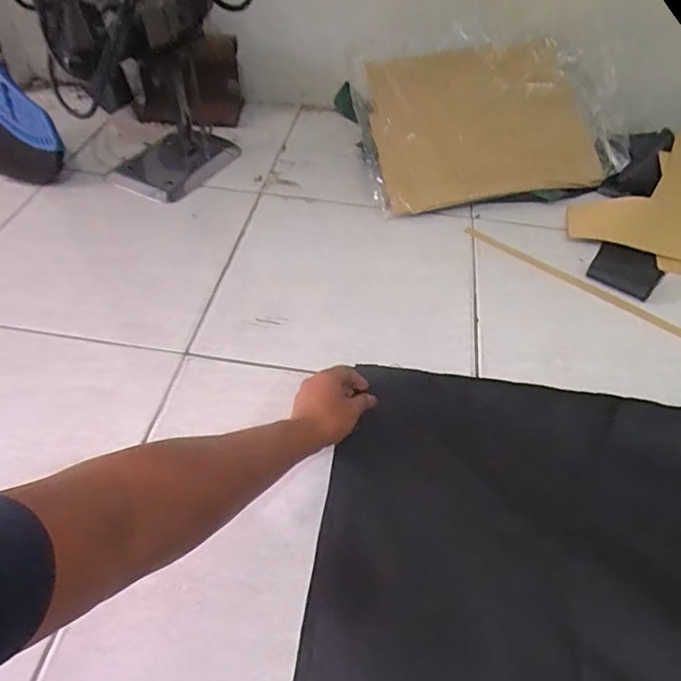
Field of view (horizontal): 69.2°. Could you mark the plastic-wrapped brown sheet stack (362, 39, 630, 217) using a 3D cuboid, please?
[{"bbox_3d":[0.277,-0.406,0.943,0.501,0.048,0.306,-11,88,-9],"label":"plastic-wrapped brown sheet stack"}]

